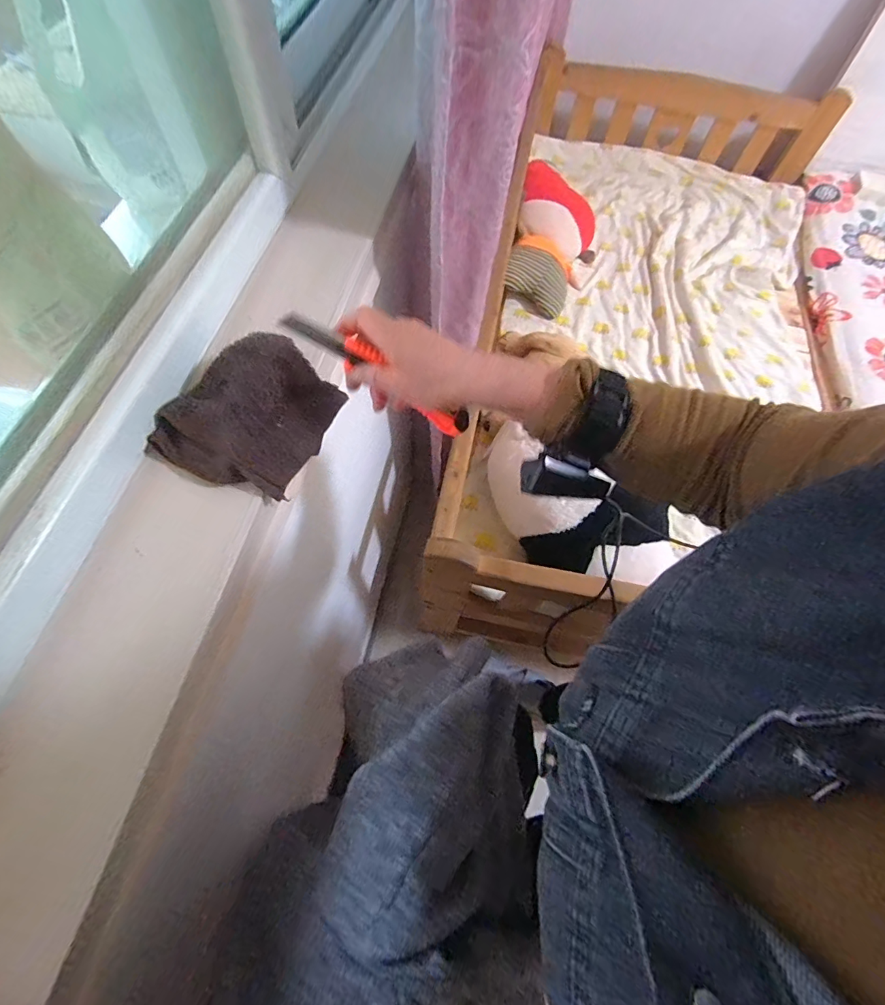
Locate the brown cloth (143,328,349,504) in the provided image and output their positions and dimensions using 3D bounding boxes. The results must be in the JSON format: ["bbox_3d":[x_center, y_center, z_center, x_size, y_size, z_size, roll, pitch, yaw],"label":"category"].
[{"bbox_3d":[-0.170,-0.081,0.395,0.120,0.042,0.139,26,66,9],"label":"brown cloth"}]

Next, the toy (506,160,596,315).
[{"bbox_3d":[0.328,-0.750,1.268,0.243,0.179,0.413,12,64,2],"label":"toy"}]

